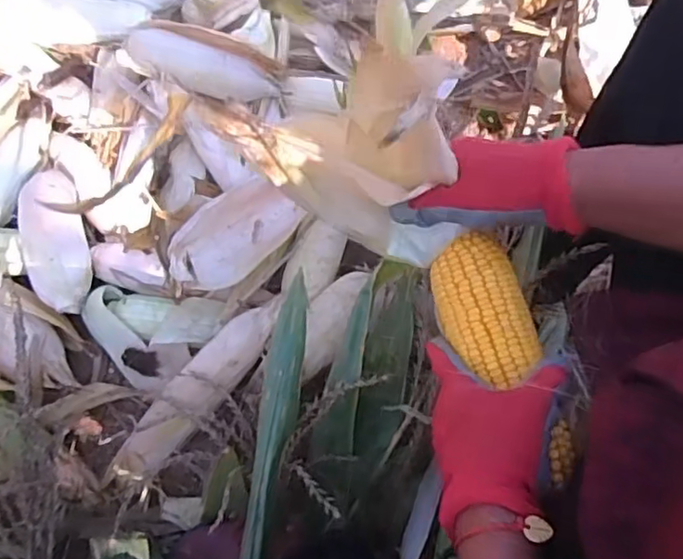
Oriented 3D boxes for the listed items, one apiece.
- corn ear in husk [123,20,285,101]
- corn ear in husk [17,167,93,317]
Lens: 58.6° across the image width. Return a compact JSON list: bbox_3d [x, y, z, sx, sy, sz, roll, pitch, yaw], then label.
[{"bbox_3d":[-0.180,-0.273,0.768,0.223,0.044,0.071,23,73,9],"label":"corn ear in husk"},{"bbox_3d":[-0.342,-0.051,0.725,0.076,0.050,0.181,-23,72,-7],"label":"corn ear in husk"}]

